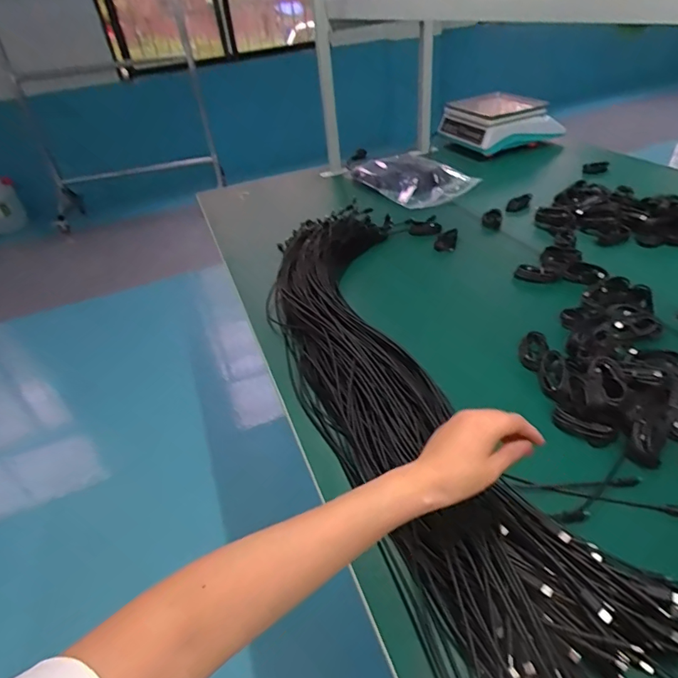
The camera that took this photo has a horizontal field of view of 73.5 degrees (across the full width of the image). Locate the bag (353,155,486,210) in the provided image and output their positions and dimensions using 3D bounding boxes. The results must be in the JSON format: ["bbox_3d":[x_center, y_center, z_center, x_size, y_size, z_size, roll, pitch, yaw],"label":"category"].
[{"bbox_3d":[0.225,-0.481,1.322,0.299,0.054,0.329,-23,40,-20],"label":"bag"}]

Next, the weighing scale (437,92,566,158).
[{"bbox_3d":[0.539,-0.730,1.540,0.372,0.128,0.333,-10,38,-4],"label":"weighing scale"}]

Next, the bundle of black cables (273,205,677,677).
[{"bbox_3d":[0.087,0.046,0.674,0.299,0.064,0.966,-14,38,-8],"label":"bundle of black cables"}]

